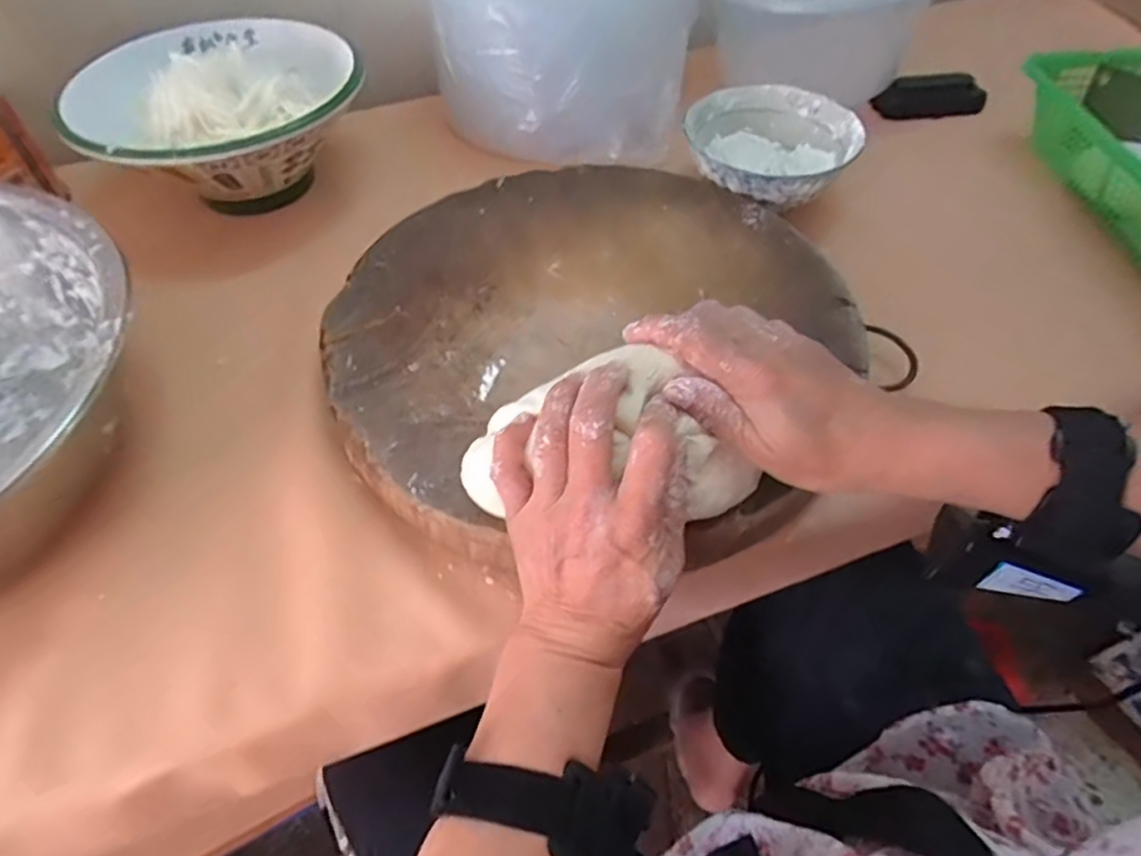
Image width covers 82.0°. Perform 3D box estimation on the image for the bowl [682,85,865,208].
[{"bbox_3d":[0.169,-0.239,0.571,0.136,0.051,0.142,0,53,0],"label":"bowl"}]

